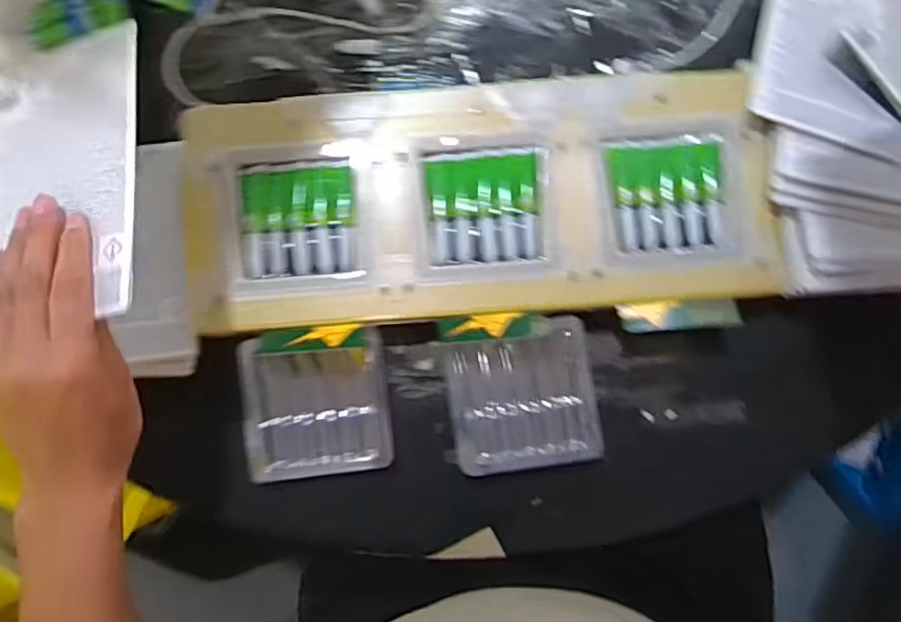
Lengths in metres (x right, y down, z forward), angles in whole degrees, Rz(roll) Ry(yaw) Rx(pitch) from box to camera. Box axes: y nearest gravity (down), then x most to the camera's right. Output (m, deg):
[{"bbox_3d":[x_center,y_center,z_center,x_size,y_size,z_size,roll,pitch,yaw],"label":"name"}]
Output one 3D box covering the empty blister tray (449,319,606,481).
[{"bbox_3d":[0.053,0.065,0.472,0.103,0.015,0.103,-8,84,-1],"label":"empty blister tray"}]

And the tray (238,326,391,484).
[{"bbox_3d":[-0.099,0.070,0.470,0.106,0.018,0.100,-6,84,-1],"label":"tray"}]

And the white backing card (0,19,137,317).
[{"bbox_3d":[-0.222,-0.073,0.353,0.111,0.011,0.164,-10,73,14],"label":"white backing card"}]

